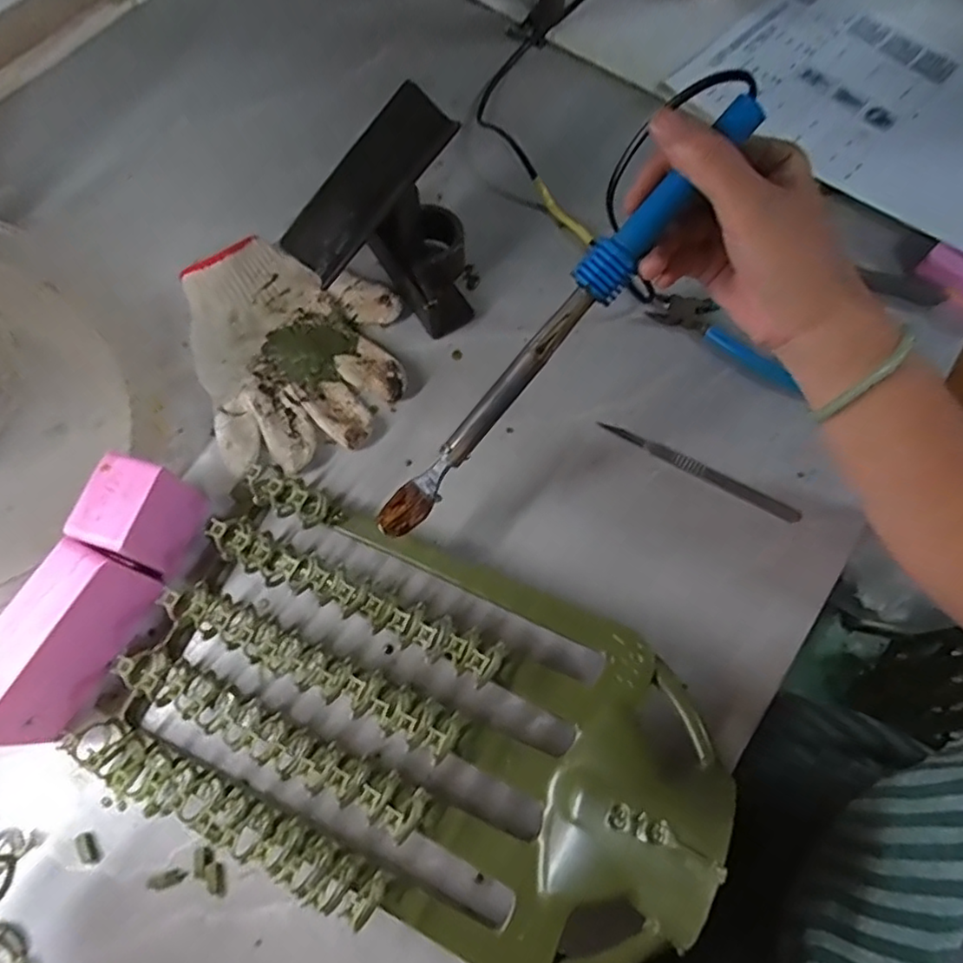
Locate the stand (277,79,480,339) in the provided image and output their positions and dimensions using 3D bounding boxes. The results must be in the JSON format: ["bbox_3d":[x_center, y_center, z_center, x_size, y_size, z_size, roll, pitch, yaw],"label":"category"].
[{"bbox_3d":[-0.062,-0.167,0.439,0.125,0.119,0.095,-31,72,-12],"label":"stand"}]

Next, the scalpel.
[{"bbox_3d":[0.148,-0.008,0.432,0.141,0.006,0.012,28,71,10],"label":"scalpel"}]

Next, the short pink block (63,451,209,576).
[{"bbox_3d":[-0.209,0.021,0.390,0.034,0.070,0.055,17,69,6],"label":"short pink block"}]

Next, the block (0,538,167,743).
[{"bbox_3d":[-0.239,0.093,0.361,0.036,0.070,0.104,27,71,10],"label":"block"}]

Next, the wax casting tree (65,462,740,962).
[{"bbox_3d":[-0.046,0.128,0.345,0.330,0.068,0.196,25,70,9],"label":"wax casting tree"}]

